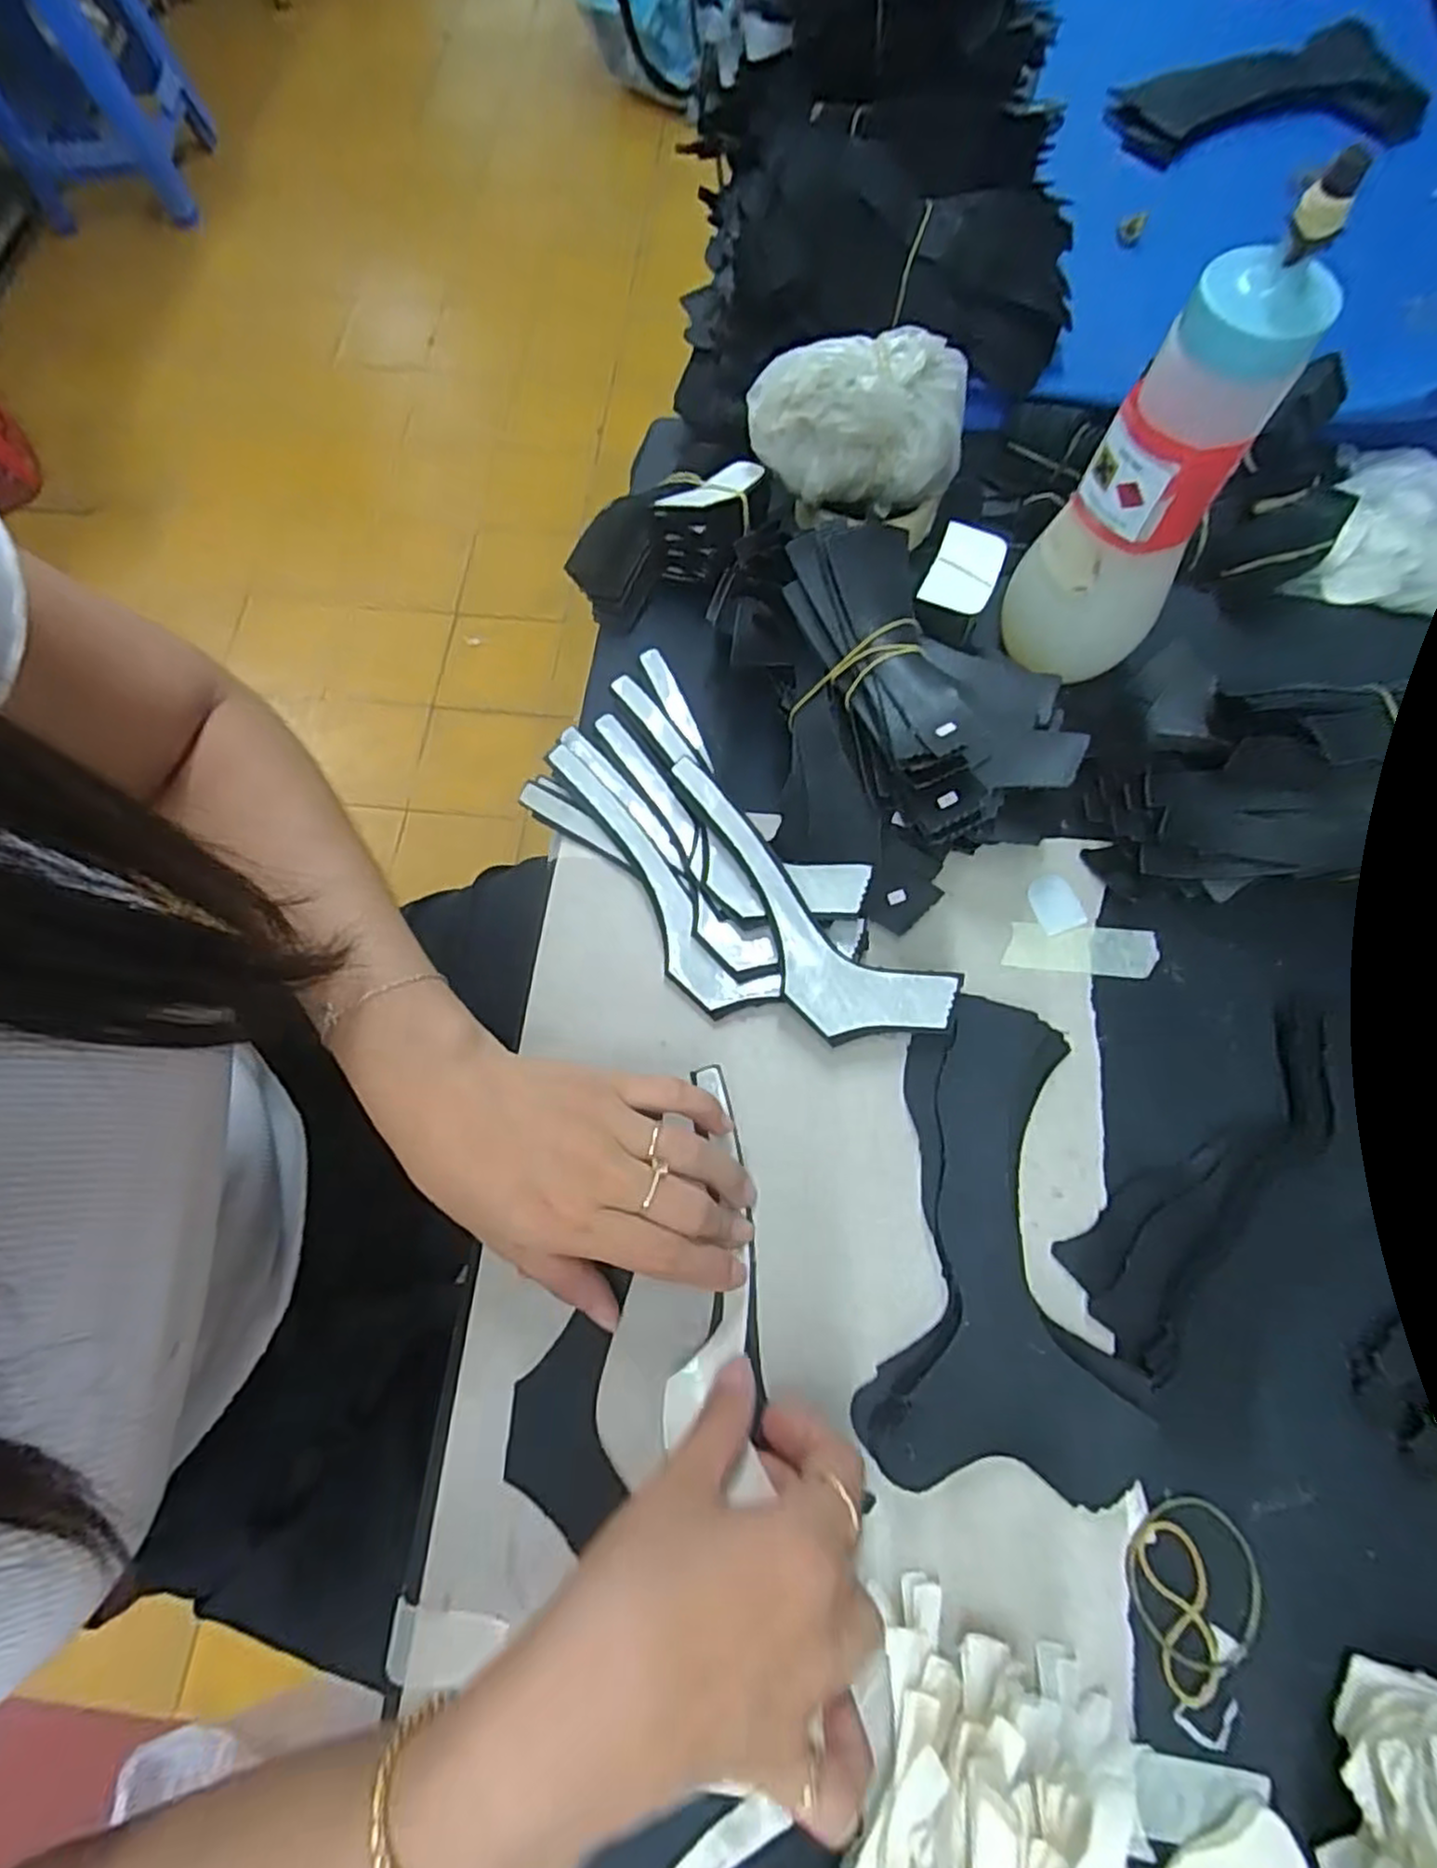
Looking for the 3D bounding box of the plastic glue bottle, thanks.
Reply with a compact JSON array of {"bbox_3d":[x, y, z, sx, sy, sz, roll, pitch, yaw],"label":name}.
[{"bbox_3d":[0.177,-0.185,0.309,0.058,0.175,0.057,-24,73,-6],"label":"plastic glue bottle"}]

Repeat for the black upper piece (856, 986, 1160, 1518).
[{"bbox_3d":[0.125,0.127,0.312,0.103,0.020,0.187,12,73,5],"label":"black upper piece"}]

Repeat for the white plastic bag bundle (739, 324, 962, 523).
[{"bbox_3d":[0.078,-0.277,0.403,0.116,0.061,0.069,-9,72,-1],"label":"white plastic bag bundle"}]

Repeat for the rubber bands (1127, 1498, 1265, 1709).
[{"bbox_3d":[0.183,0.250,0.280,0.050,0.004,0.058,-18,73,-4],"label":"rubber bands"}]

